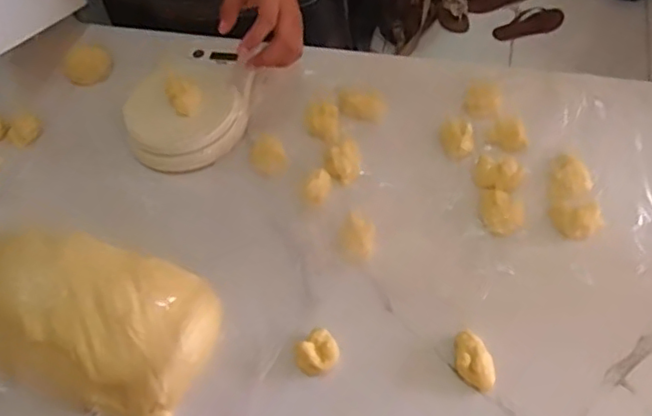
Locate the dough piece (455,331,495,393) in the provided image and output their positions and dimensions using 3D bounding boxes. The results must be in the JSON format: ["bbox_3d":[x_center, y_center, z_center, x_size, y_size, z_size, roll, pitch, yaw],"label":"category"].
[{"bbox_3d":[0.125,0.131,0.511,0.029,0.021,0.050,-11,56,0],"label":"dough piece"}]

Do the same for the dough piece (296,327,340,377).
[{"bbox_3d":[-0.007,0.127,0.526,0.039,0.017,0.033,-40,60,-18],"label":"dough piece"}]

